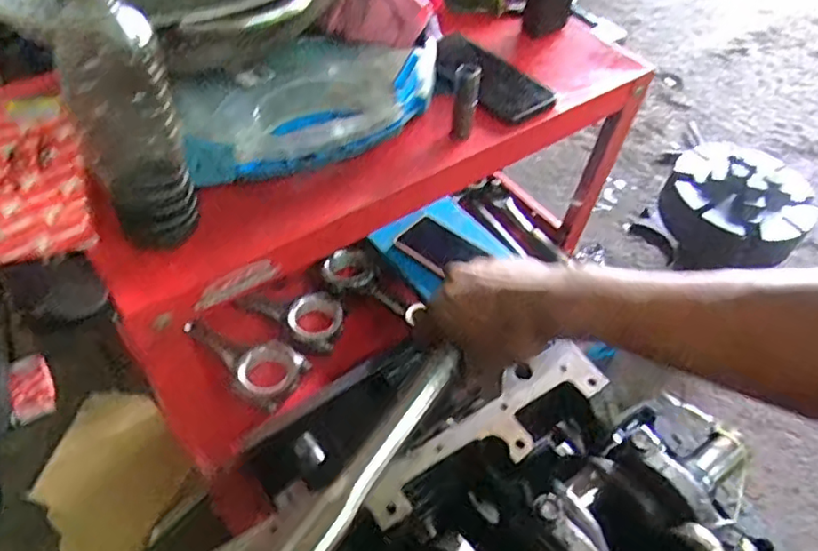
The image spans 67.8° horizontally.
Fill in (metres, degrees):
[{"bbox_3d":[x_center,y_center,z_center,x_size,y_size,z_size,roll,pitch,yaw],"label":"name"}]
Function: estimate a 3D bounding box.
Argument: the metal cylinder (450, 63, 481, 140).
[{"bbox_3d":[0.053,-0.166,0.584,0.022,0.087,0.026,9,51,2],"label":"metal cylinder"}]

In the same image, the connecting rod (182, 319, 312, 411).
[{"bbox_3d":[-0.219,0.106,0.792,0.171,0.040,0.087,27,54,16],"label":"connecting rod"}]

